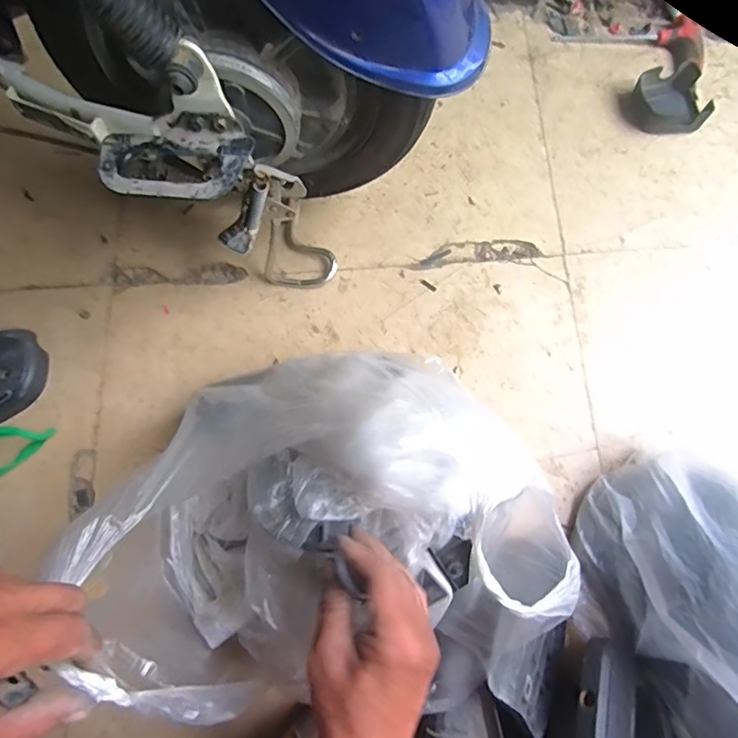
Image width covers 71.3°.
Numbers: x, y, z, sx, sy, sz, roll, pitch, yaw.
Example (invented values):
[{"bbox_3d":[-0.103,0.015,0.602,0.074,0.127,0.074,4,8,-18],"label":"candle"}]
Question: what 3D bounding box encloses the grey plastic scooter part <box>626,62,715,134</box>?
[{"bbox_3d":[0.413,-0.376,0.714,0.094,0.032,0.093,1,73,2],"label":"grey plastic scooter part"}]

